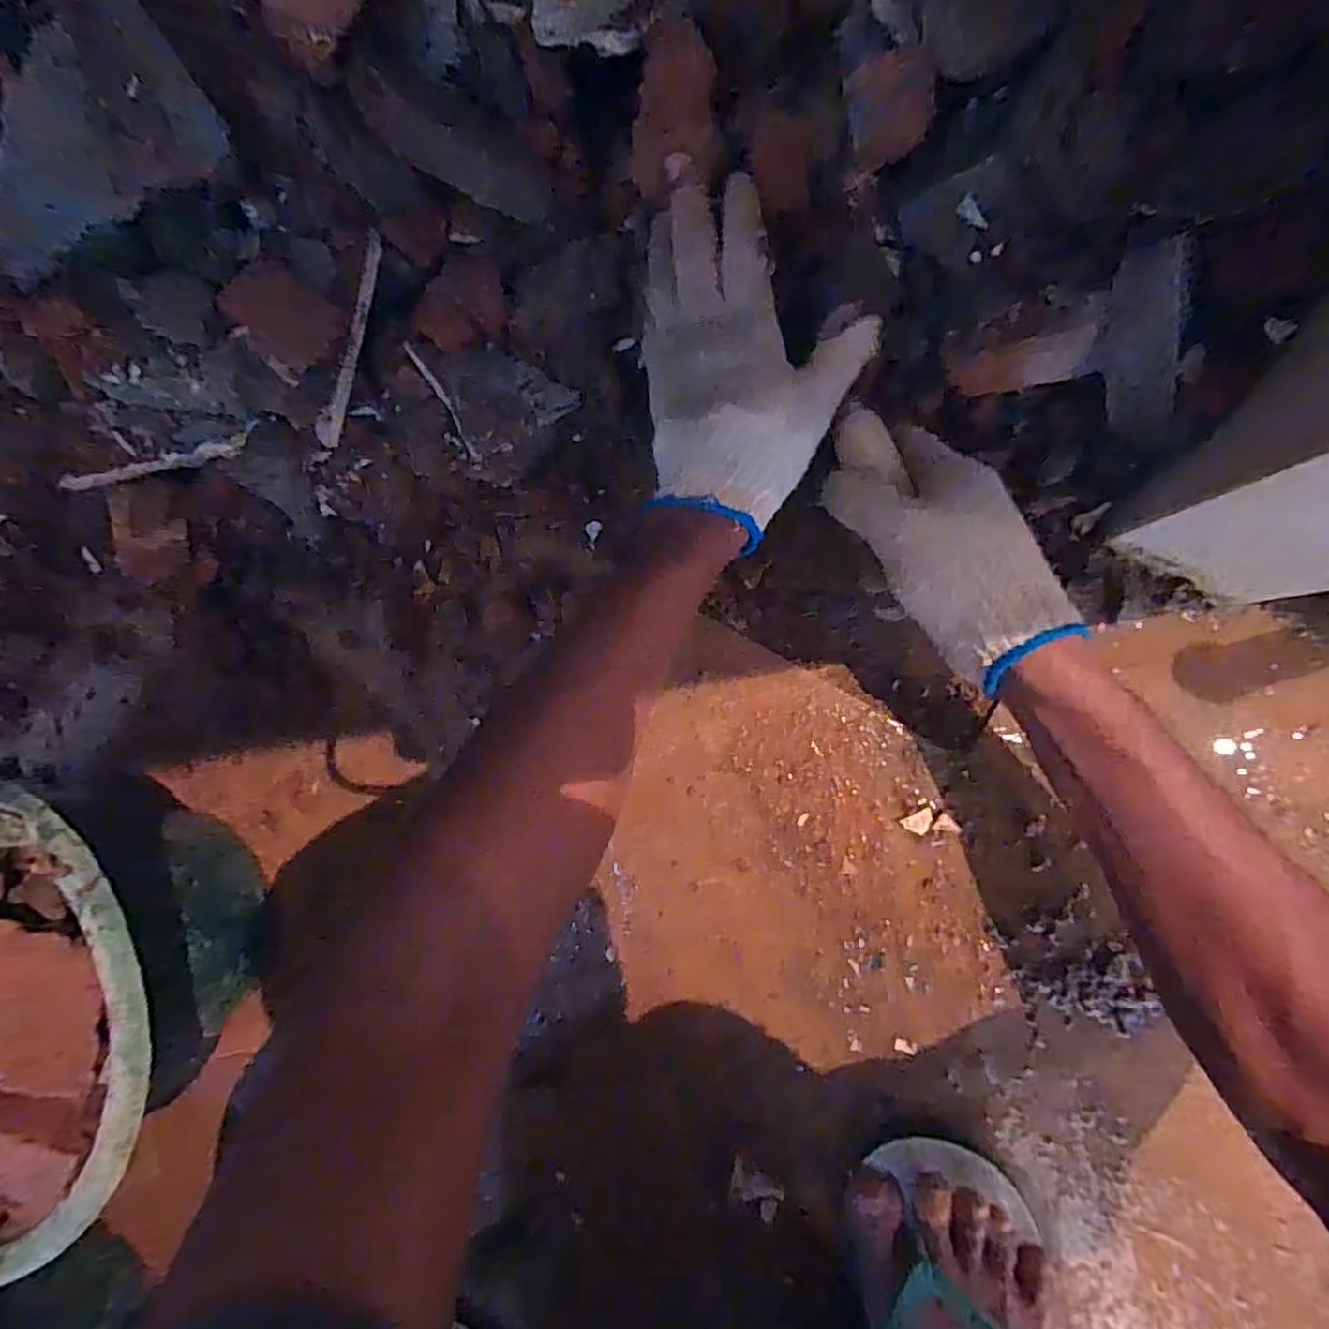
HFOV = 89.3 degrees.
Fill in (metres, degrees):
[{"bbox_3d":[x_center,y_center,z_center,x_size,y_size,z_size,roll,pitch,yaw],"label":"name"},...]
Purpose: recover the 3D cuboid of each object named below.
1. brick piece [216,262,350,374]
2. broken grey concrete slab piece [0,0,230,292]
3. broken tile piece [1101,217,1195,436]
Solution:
[{"bbox_3d":[-0.198,-0.180,0.353,0.012,0.050,0.043,18,77,45],"label":"brick piece"},{"bbox_3d":[-0.266,-0.237,0.300,0.119,0.006,0.067,-40,125,-5],"label":"broken grey concrete slab piece"},{"bbox_3d":[0.243,-0.168,0.342,0.004,0.036,0.097,-33,123,-28],"label":"broken tile piece"}]

